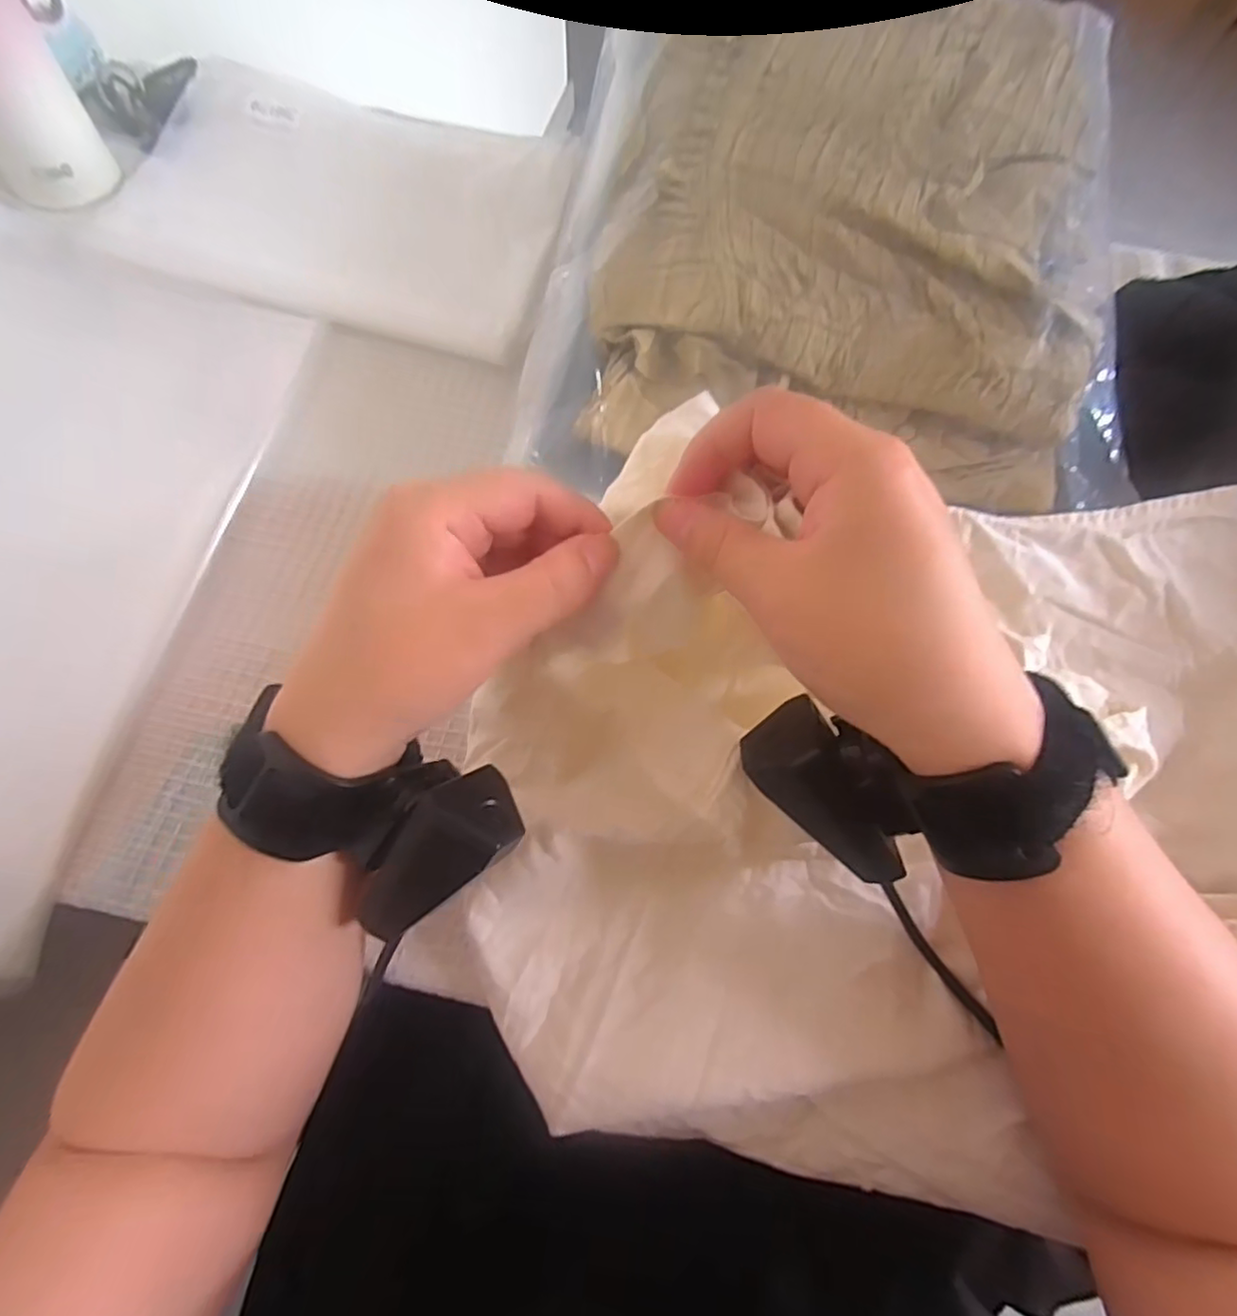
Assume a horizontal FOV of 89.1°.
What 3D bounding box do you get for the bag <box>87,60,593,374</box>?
[{"bbox_3d":[-0.193,-0.330,0.447,0.305,0.024,0.212,14,68,3],"label":"bag"}]

